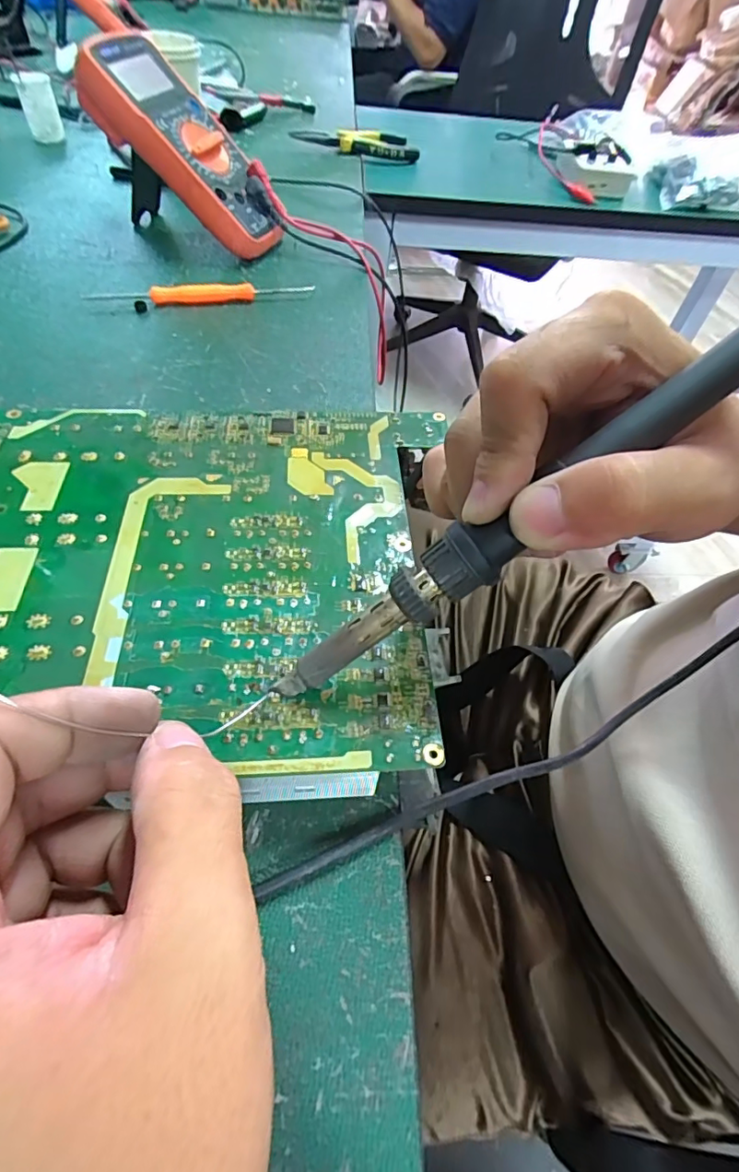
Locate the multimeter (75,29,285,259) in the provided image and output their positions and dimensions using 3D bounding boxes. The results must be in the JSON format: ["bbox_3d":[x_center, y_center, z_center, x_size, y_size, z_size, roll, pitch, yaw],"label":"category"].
[{"bbox_3d":[-0.146,-0.356,0.435,0.173,0.044,0.080,41,52,-22],"label":"multimeter"}]

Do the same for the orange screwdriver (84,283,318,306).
[{"bbox_3d":[-0.133,-0.231,0.416,0.173,0.012,0.017,-7,55,-9],"label":"orange screwdriver"}]

